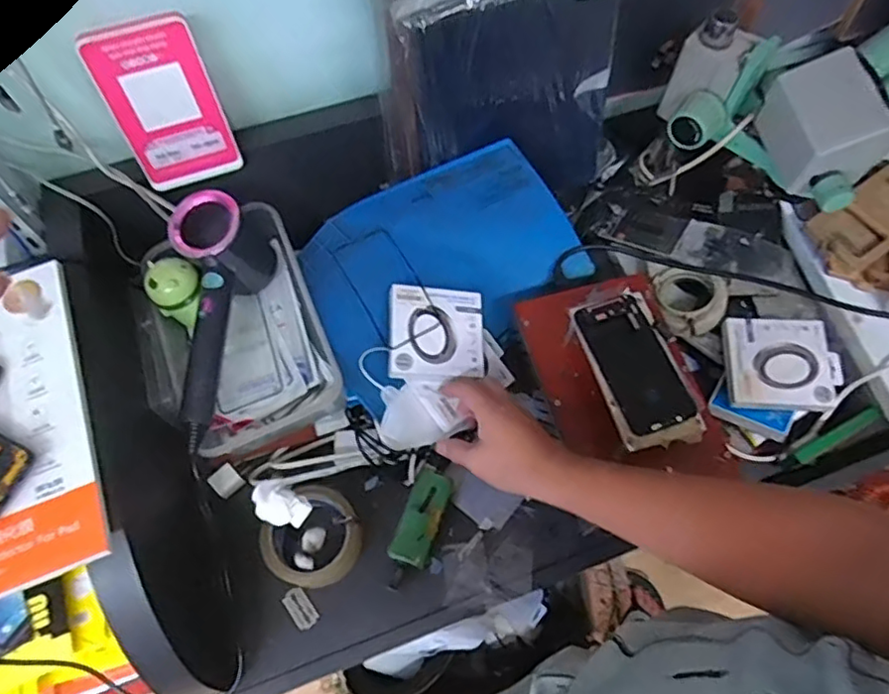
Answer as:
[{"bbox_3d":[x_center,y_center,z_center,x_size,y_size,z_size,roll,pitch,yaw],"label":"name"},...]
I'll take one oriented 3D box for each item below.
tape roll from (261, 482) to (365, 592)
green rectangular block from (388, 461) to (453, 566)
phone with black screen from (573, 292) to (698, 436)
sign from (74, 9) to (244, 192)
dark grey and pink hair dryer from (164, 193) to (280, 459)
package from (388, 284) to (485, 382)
[{"bbox_3d":[-0.136,0.203,0.643,0.095,0.057,0.099,0,64,1],"label":"tape roll"},{"bbox_3d":[-0.023,0.184,0.661,0.040,0.036,0.104,19,65,10],"label":"green rectangular block"},{"bbox_3d":[0.190,0.013,0.611,0.070,0.009,0.147,-19,65,-9],"label":"phone with black screen"},{"bbox_3d":[-0.268,-0.232,0.591,0.096,0.163,0.011,-20,50,-8],"label":"sign"},{"bbox_3d":[-0.226,-0.032,0.618,0.078,0.109,0.259,-5,64,-2],"label":"dark grey and pink hair dryer"},{"bbox_3d":[-0.009,-0.017,0.689,0.106,0.014,0.109,5,69,-14],"label":"package"}]

